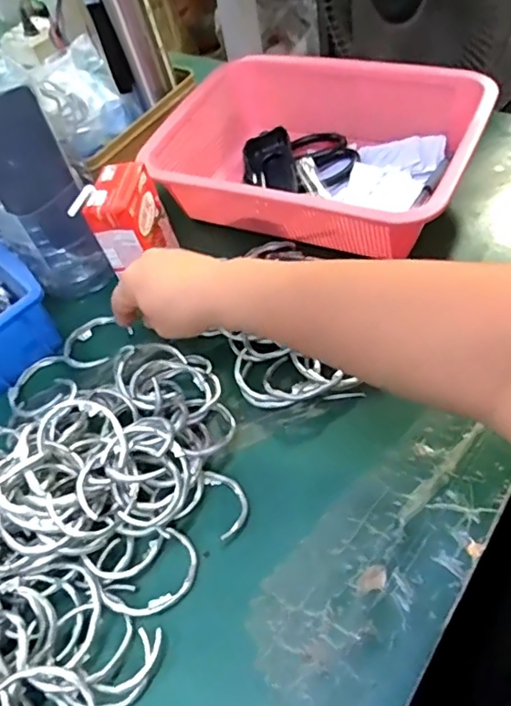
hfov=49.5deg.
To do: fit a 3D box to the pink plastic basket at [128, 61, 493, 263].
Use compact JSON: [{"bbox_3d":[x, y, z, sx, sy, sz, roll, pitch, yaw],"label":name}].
[{"bbox_3d":[0.060,-0.197,0.554,0.303,0.095,0.212,16,58,22],"label":"pink plastic basket"}]

